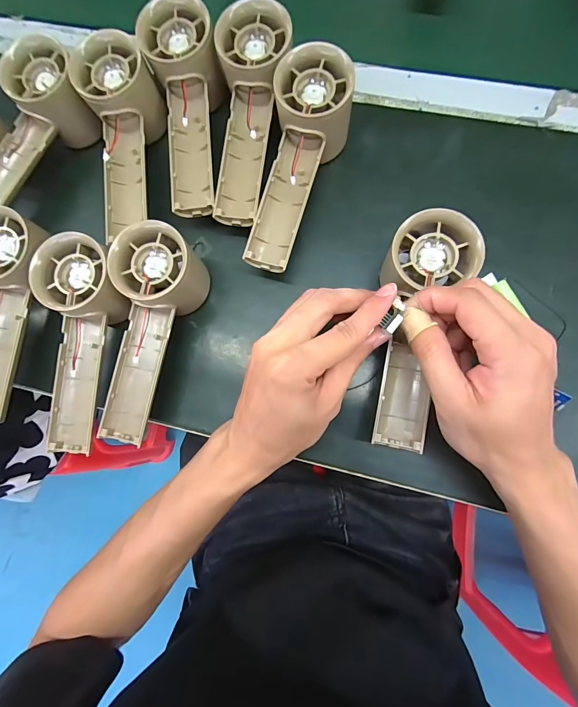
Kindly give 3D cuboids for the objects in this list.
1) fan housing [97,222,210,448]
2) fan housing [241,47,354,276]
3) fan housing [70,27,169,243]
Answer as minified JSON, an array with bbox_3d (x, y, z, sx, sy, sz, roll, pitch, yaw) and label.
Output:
[{"bbox_3d":[-0.111,-0.013,0.256,0.054,0.054,0.158,17,86,7],"label":"fan housing"},{"bbox_3d":[0.009,-0.138,0.260,0.056,0.060,0.155,11,85,6],"label":"fan housing"},{"bbox_3d":[-0.133,-0.169,0.278,0.062,0.037,0.145,2,96,5],"label":"fan housing"}]

